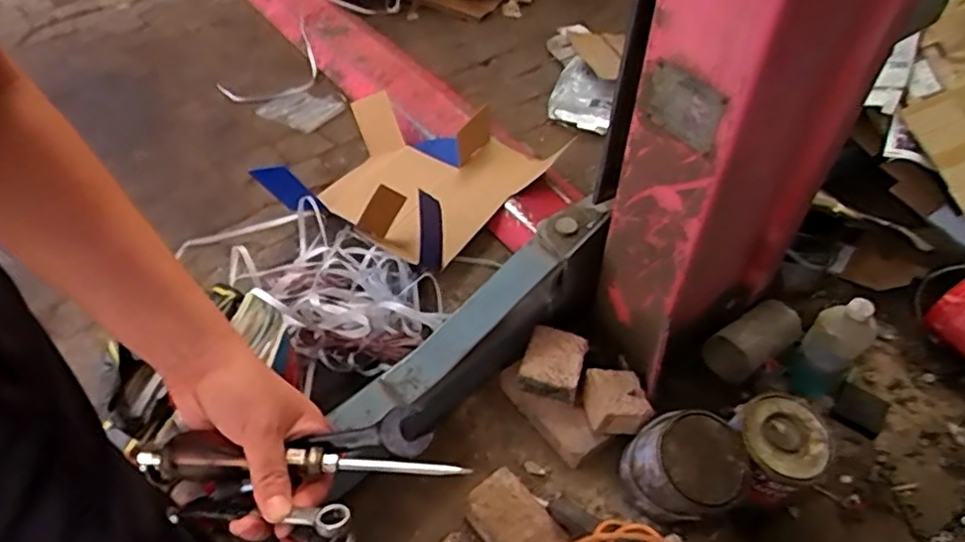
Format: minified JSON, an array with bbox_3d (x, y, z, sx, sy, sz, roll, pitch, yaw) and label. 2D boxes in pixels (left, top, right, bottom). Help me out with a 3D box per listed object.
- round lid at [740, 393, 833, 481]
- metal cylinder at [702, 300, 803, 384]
[{"bbox_3d":[0.514,0.278,1.090,0.140,0.024,0.141,0,50,0],"label":"round lid"},{"bbox_3d":[0.515,0.136,1.234,0.167,0.104,0.094,-28,55,-21],"label":"metal cylinder"}]

